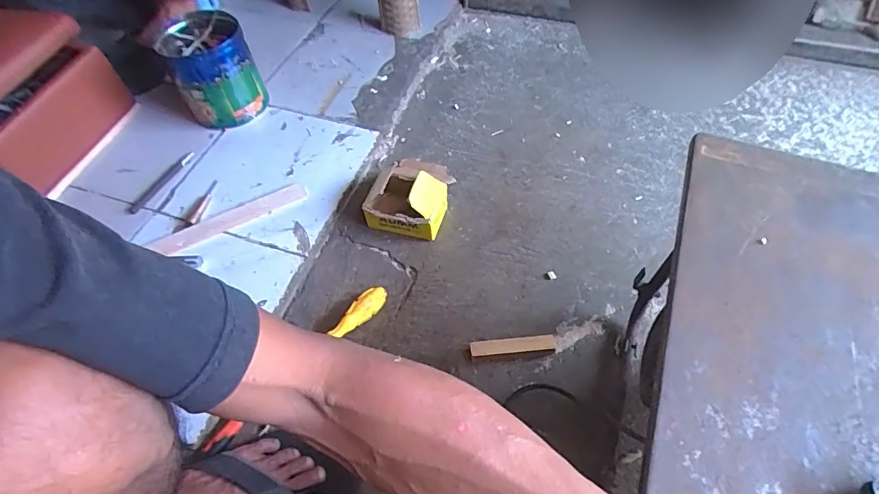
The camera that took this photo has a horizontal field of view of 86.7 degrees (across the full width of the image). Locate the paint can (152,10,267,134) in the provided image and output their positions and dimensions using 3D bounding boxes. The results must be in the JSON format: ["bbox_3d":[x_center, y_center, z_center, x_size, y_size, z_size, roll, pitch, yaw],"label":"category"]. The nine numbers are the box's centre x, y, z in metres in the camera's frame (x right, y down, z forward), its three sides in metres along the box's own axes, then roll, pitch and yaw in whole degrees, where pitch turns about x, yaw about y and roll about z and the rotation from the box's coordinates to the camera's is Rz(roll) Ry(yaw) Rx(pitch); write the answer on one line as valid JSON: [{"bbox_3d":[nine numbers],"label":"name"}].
[{"bbox_3d":[-0.423,-0.331,0.857,0.132,0.164,0.158,-32,60,-18],"label":"paint can"}]

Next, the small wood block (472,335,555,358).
[{"bbox_3d":[0.099,0.138,0.635,0.113,0.021,0.022,-5,56,0],"label":"small wood block"}]

